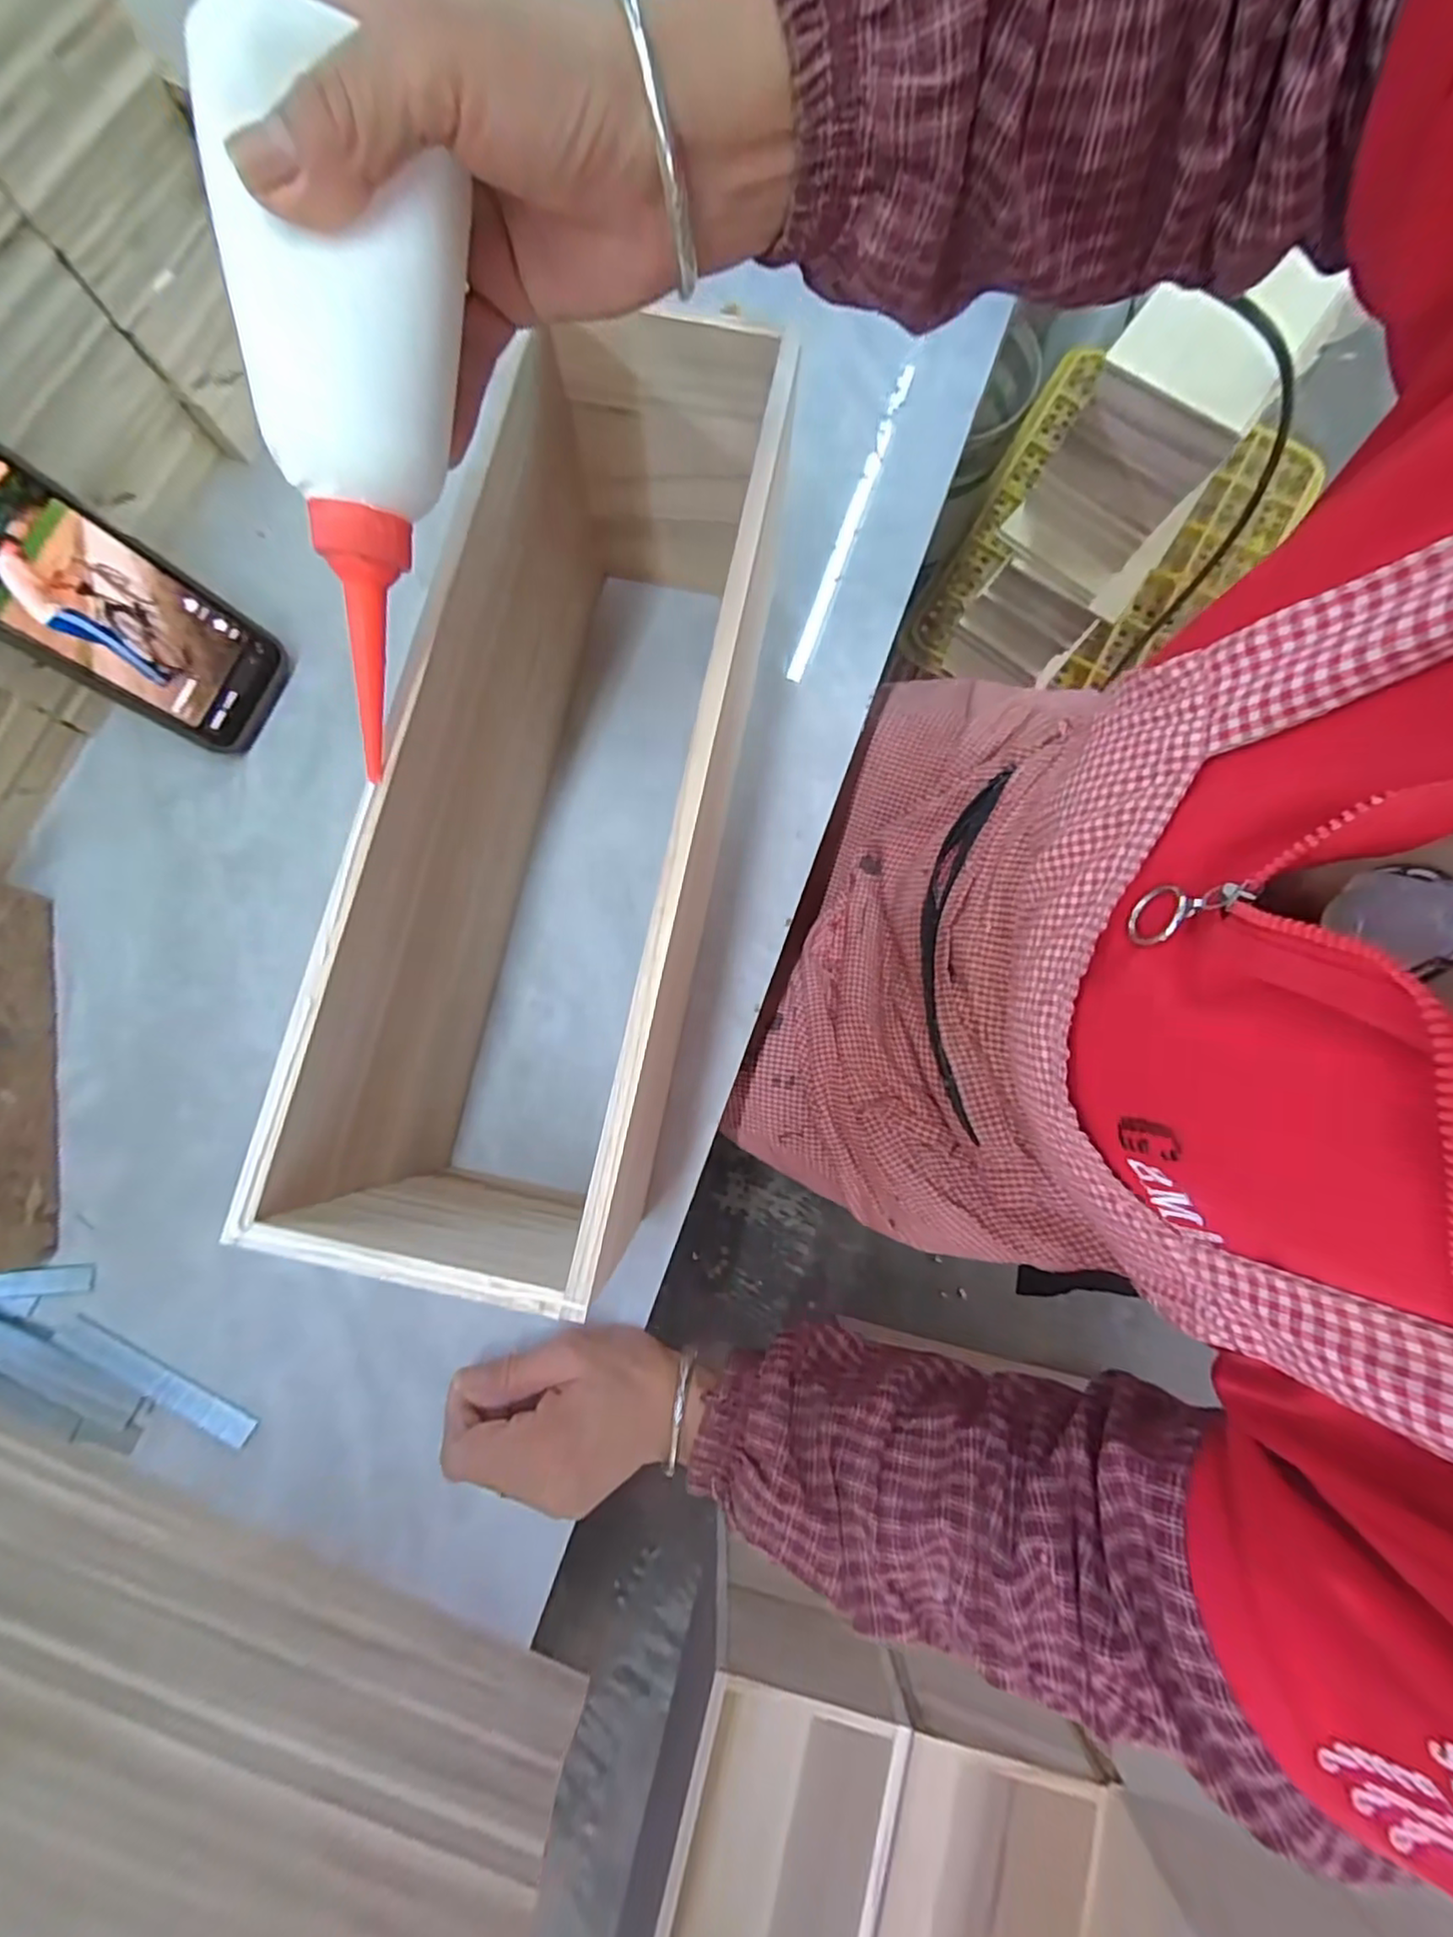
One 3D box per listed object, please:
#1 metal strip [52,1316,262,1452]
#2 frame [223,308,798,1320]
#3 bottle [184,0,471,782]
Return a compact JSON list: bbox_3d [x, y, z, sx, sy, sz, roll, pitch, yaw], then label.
[{"bbox_3d":[-0.299,0.217,0.342,0.116,0.004,0.016,26,74,5],"label":"metal strip"},{"bbox_3d":[-0.067,-0.078,0.319,0.123,0.163,0.394,11,80,2],"label":"frame"},{"bbox_3d":[-0.113,-0.156,0.204,0.058,0.042,0.172,12,118,2],"label":"bottle"}]

